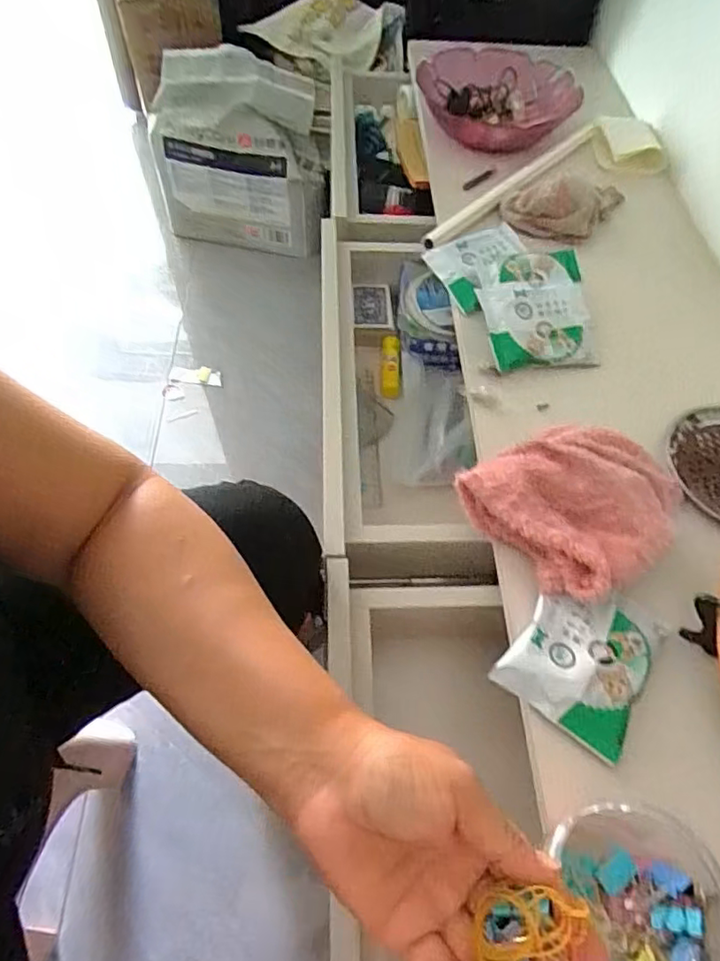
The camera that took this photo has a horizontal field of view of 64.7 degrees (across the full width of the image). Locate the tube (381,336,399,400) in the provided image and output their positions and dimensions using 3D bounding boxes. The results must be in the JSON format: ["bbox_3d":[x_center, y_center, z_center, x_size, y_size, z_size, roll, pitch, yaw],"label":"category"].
[{"bbox_3d":[0.040,-0.149,0.742,0.022,0.023,0.090,3,57,-2],"label":"tube"}]

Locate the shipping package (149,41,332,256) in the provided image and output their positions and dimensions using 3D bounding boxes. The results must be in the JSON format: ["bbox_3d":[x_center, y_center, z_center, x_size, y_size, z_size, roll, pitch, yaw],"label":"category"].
[{"bbox_3d":[-0.264,-0.715,1.255,0.372,0.311,0.208,4,57,-1],"label":"shipping package"}]

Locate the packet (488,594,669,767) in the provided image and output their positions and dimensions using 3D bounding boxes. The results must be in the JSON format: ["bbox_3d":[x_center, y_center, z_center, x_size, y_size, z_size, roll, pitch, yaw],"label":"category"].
[{"bbox_3d":[0.166,0.128,0.422,0.092,0.017,0.108,33,61,16],"label":"packet"}]

